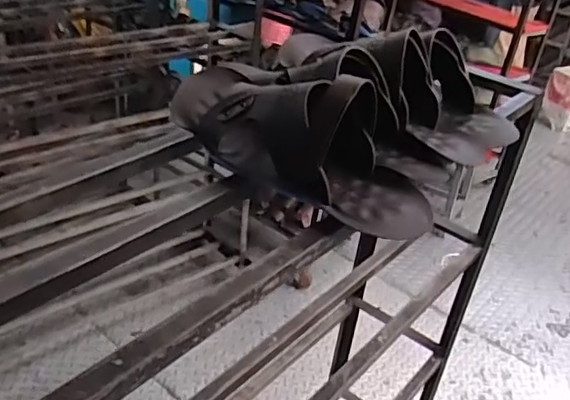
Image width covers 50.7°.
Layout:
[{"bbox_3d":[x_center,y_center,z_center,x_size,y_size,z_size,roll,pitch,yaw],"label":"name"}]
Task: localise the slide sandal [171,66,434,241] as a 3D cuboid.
[{"bbox_3d":[0.012,-0.068,0.562,0.281,0.098,0.101,25,30,34],"label":"slide sandal"}]

